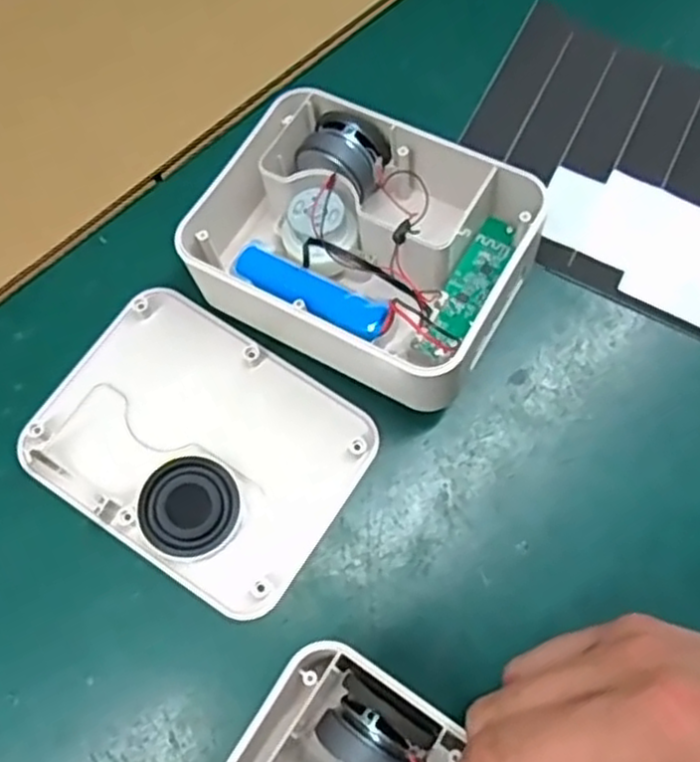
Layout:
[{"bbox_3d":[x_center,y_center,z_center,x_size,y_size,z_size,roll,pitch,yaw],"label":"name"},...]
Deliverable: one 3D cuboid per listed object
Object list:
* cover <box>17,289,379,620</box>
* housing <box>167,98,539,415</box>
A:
[{"bbox_3d":[-0.063,0.025,0.309,0.124,0.011,0.096,32,73,9],"label":"cover"},{"bbox_3d":[0.005,-0.058,0.314,0.134,0.056,0.105,26,73,7],"label":"housing"}]

